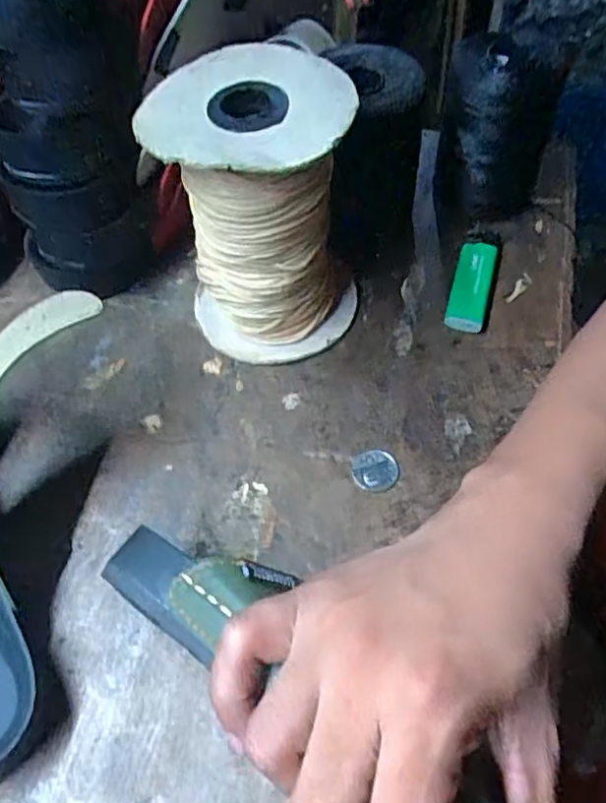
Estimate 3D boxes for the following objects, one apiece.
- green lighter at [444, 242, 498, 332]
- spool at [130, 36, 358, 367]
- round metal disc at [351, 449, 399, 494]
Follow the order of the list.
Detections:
[{"bbox_3d":[0.109,-0.073,0.414,0.023,0.018,0.068,14,59,11],"label":"green lighter"},{"bbox_3d":[-0.022,-0.102,0.357,0.102,0.144,0.094,-1,57,1],"label":"spool"},{"bbox_3d":[0.039,0.037,0.348,0.024,0.005,0.024,-1,57,1],"label":"round metal disc"}]

